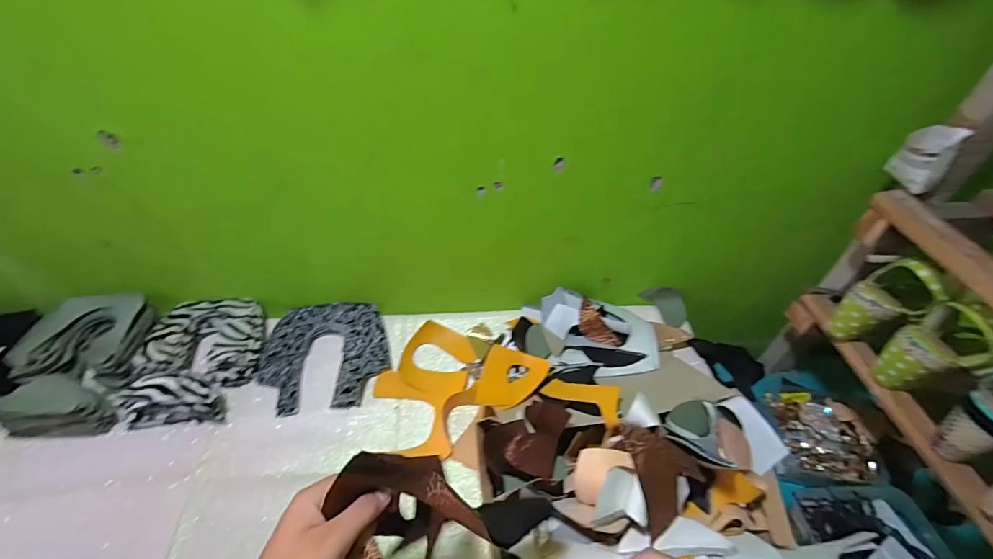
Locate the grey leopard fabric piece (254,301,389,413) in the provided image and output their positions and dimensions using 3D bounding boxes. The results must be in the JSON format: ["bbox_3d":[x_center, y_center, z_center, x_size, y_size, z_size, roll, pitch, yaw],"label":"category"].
[{"bbox_3d":[-0.272,0.120,0.696,0.187,0.029,0.183,-6,51,-5],"label":"grey leopard fabric piece"}]

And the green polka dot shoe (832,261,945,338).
[{"bbox_3d":[0.527,0.031,0.605,0.065,0.143,0.077,20,38,-30],"label":"green polka dot shoe"}]

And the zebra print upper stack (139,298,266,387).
[{"bbox_3d":[-0.451,0.093,0.690,0.162,0.044,0.139,2,45,-4],"label":"zebra print upper stack"}]

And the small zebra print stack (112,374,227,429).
[{"bbox_3d":[-0.460,0.167,0.612,0.142,0.066,0.057,3,45,-3],"label":"small zebra print stack"}]

